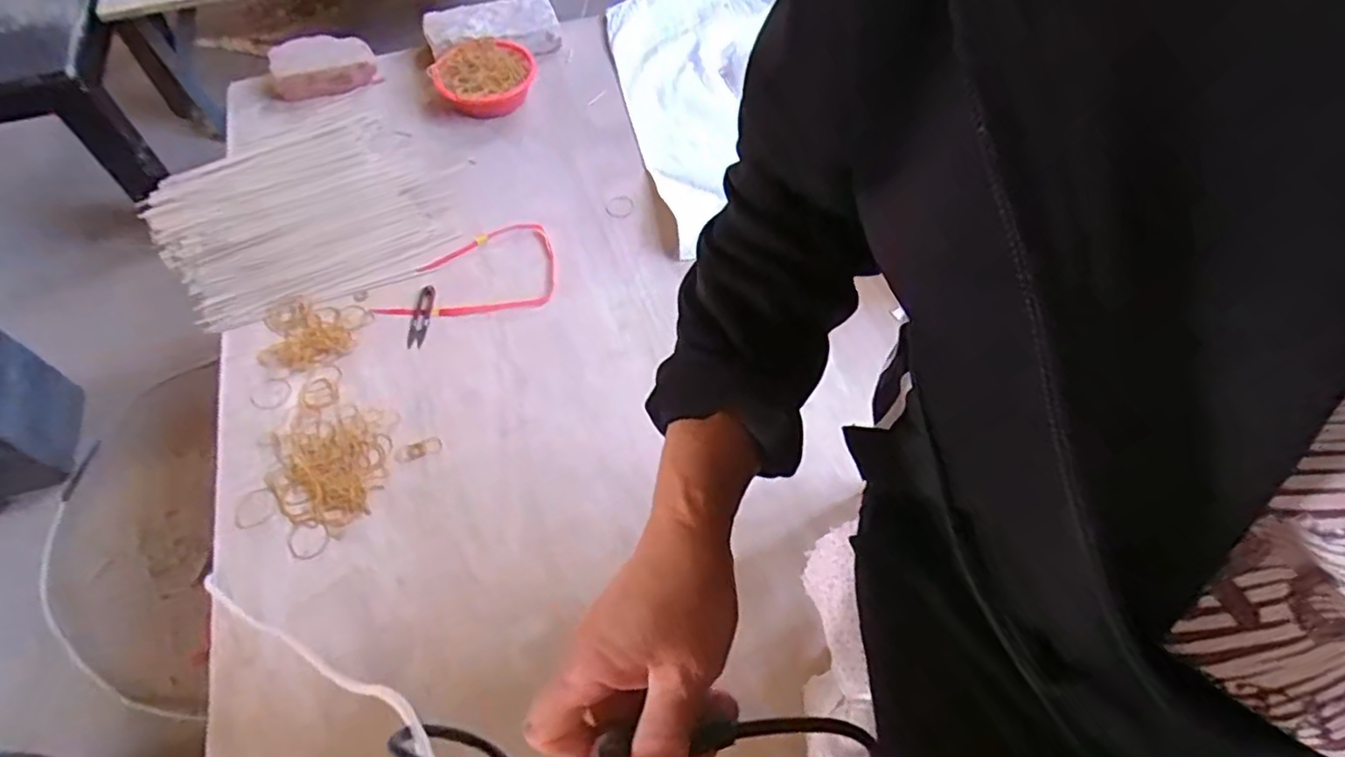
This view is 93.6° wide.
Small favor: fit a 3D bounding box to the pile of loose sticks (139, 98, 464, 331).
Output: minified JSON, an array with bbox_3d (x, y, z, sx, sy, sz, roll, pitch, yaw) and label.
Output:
[{"bbox_3d":[-0.594,-0.278,1.001,0.391,0.022,0.410,-33,65,-22],"label":"pile of loose sticks"}]

